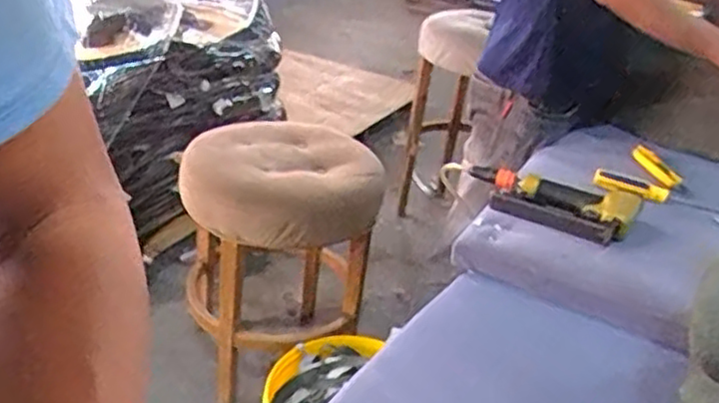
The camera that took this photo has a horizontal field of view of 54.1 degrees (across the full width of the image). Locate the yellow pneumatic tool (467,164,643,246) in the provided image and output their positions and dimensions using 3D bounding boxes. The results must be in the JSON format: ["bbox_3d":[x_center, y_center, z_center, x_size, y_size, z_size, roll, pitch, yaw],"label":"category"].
[{"bbox_3d":[0.286,-0.010,1.077,0.262,0.037,0.143,21,30,29],"label":"yellow pneumatic tool"}]

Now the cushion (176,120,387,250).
[{"bbox_3d":[-0.181,-0.033,1.625,0.449,0.160,0.462,-4,29,-19],"label":"cushion"}]

